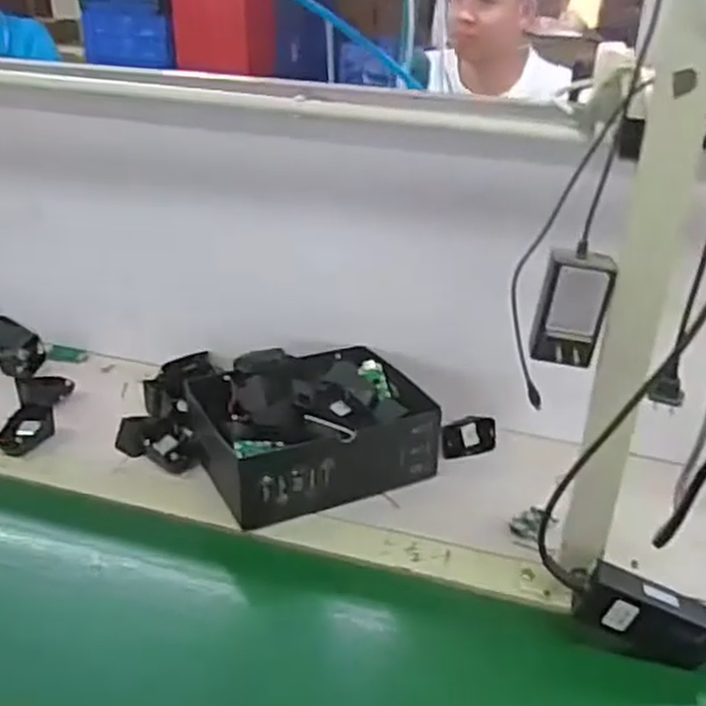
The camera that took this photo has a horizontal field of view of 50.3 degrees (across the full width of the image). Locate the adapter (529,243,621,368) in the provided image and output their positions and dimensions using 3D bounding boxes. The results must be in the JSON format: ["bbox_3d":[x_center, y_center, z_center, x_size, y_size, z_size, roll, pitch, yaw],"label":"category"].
[{"bbox_3d":[0.167,-0.037,0.571,0.047,0.085,0.037,12,18,1],"label":"adapter"}]

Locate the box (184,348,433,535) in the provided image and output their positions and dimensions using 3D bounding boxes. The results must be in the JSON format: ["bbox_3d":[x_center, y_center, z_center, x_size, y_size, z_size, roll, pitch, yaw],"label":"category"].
[{"bbox_3d":[-0.044,0.076,0.866,0.252,0.090,0.211,-11,30,-21],"label":"box"}]

